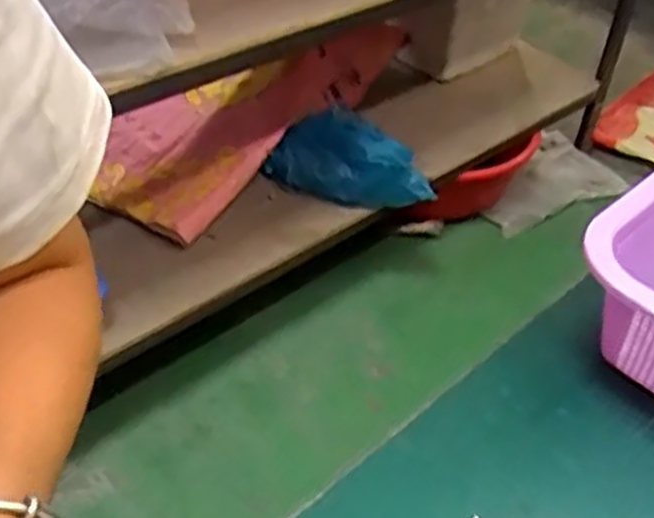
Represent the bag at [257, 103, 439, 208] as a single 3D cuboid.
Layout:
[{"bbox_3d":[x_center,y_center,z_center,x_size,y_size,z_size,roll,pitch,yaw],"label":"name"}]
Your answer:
[{"bbox_3d":[0.037,-0.157,1.322,0.279,0.115,0.127,27,46,23],"label":"bag"}]

